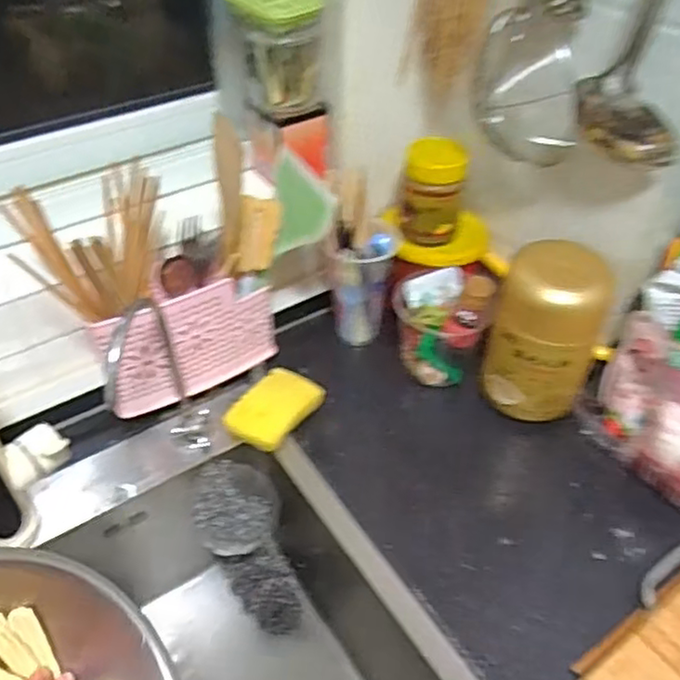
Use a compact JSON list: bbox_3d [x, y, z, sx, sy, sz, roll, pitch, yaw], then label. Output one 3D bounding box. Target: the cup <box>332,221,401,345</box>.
[{"bbox_3d":[0.029,-0.070,0.800,0.067,0.149,0.070,1,45,-1],"label":"cup"}]

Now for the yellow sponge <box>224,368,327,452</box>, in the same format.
[{"bbox_3d":[-0.073,0.076,0.740,0.073,0.024,0.101,29,51,25],"label":"yellow sponge"}]

